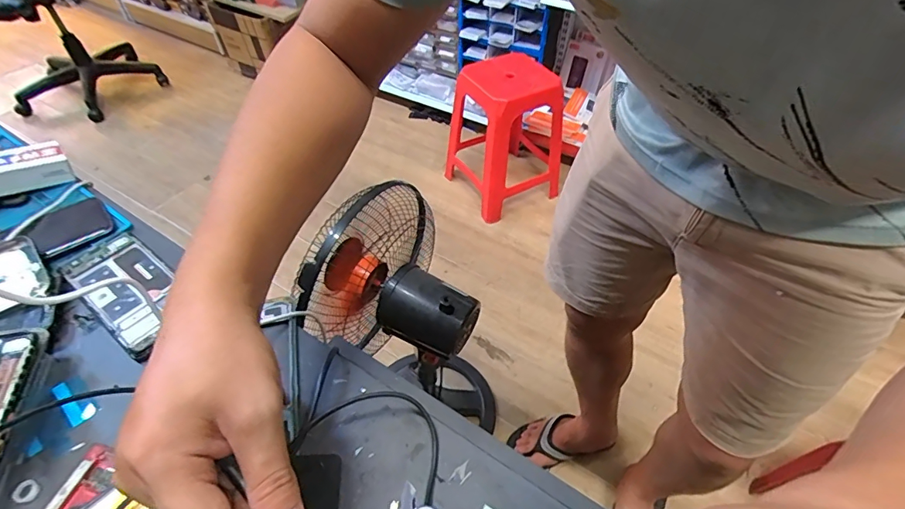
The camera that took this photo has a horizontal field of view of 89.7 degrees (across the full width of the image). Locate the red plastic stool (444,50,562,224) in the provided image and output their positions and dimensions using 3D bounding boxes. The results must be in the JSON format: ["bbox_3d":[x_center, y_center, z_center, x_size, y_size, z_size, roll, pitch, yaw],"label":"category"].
[{"bbox_3d":[0.213,-0.428,1.620,0.383,0.475,0.320,-20,51,-17],"label":"red plastic stool"}]

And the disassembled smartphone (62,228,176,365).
[{"bbox_3d":[-0.312,0.031,0.439,0.156,0.012,0.069,31,55,25],"label":"disassembled smartphone"}]

